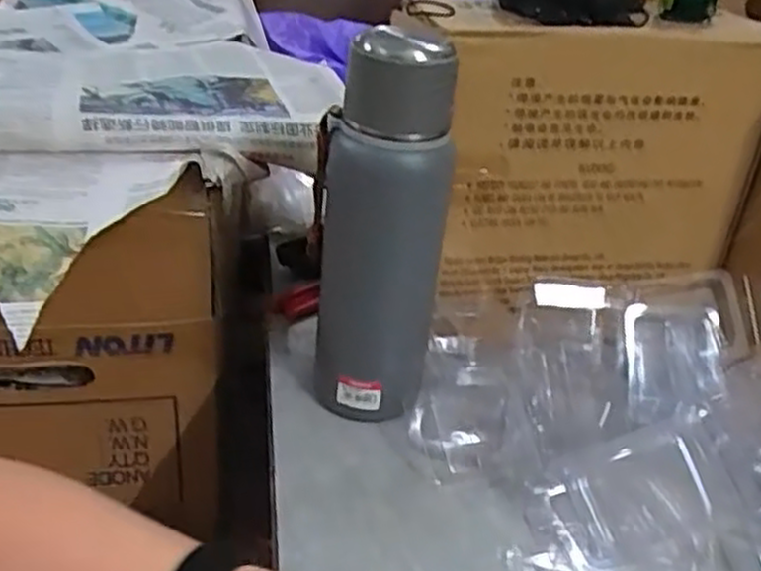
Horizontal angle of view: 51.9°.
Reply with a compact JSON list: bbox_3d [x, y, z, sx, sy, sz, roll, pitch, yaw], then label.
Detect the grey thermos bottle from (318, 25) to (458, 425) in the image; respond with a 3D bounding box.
[{"bbox_3d":[0.000,-0.029,0.534,0.082,0.274,0.063,4,32,-4],"label":"grey thermos bottle"}]

